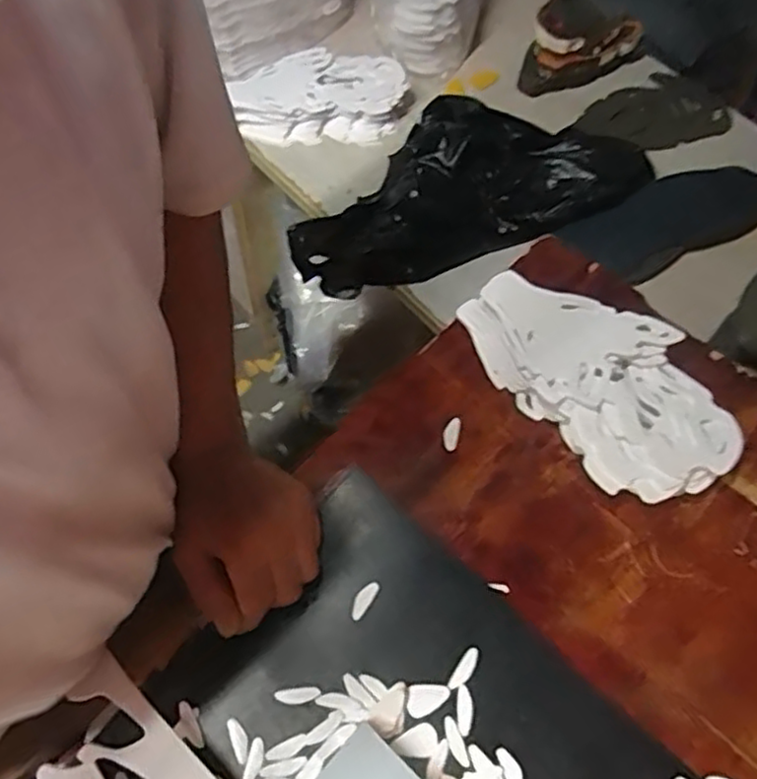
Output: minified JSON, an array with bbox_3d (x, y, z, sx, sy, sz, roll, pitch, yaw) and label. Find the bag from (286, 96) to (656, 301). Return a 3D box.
[{"bbox_3d":[0.103,-0.279,0.883,0.466,0.063,0.256,-21,59,-8],"label":"bag"}]

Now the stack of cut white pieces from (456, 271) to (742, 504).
[{"bbox_3d":[0.186,-0.012,0.594,0.127,0.045,0.247,-28,65,-16],"label":"stack of cut white pieces"}]

